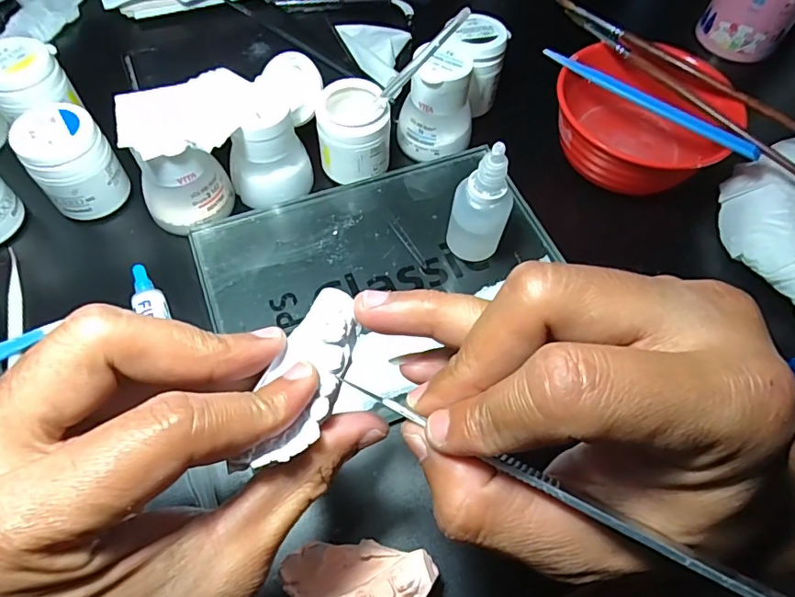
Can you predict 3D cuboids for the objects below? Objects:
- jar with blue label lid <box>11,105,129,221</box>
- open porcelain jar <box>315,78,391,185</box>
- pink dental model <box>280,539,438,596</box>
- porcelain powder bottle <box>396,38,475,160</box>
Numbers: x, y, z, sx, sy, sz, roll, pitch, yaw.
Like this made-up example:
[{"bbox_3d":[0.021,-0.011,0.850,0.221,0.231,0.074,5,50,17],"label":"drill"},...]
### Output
[{"bbox_3d":[-0.186,-0.080,0.295,0.041,0.048,0.043,2,61,-3],"label":"jar with blue label lid"},{"bbox_3d":[-0.027,-0.105,0.317,0.043,0.044,0.042,2,61,-3],"label":"open porcelain jar"},{"bbox_3d":[-0.016,0.118,0.212,0.059,0.024,0.030,-1,61,-5],"label":"pink dental model"},{"bbox_3d":[0.026,-0.125,0.326,0.044,0.055,0.041,-27,66,-18],"label":"porcelain powder bottle"}]

